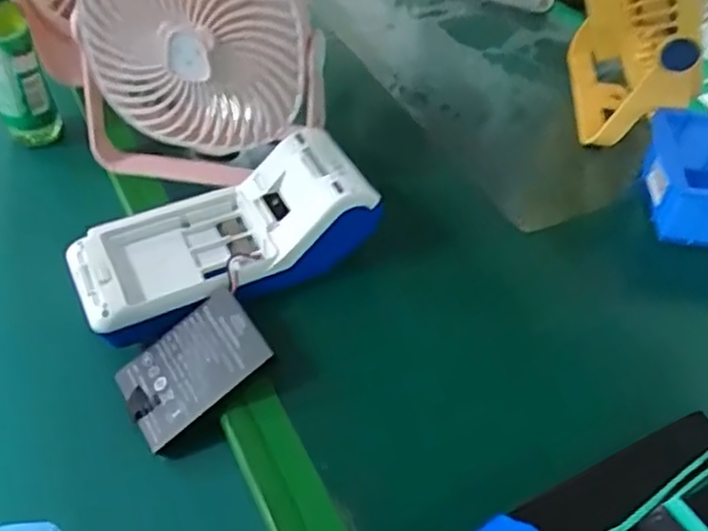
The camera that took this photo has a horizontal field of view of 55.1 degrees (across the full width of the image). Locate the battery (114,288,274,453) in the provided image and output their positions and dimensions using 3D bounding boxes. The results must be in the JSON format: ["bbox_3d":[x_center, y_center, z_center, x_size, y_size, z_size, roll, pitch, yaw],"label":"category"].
[{"bbox_3d":[-0.092,0.057,0.381,0.083,0.009,0.056,-38,60,-4],"label":"battery"}]

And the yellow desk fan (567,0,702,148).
[{"bbox_3d":[0.224,-0.190,0.531,0.082,0.164,0.142,11,49,6],"label":"yellow desk fan"}]

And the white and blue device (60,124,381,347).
[{"bbox_3d":[-0.084,-0.021,0.423,0.180,0.056,0.088,-24,55,-23],"label":"white and blue device"}]

